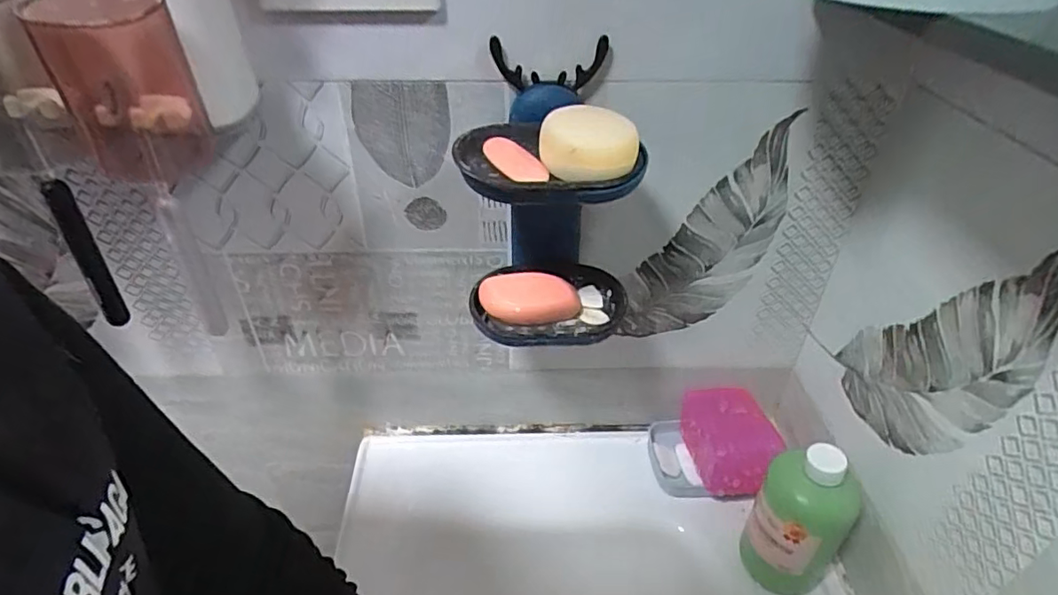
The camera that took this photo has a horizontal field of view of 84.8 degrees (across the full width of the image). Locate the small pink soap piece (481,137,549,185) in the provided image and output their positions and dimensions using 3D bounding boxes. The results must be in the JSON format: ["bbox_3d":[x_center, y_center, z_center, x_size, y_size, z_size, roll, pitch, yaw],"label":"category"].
[{"bbox_3d":[-0.007,-0.092,0.388,0.025,0.009,0.064,-20,43,-25],"label":"small pink soap piece"}]

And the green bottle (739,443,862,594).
[{"bbox_3d":[0.226,0.191,0.493,0.075,0.154,0.058,29,46,31],"label":"green bottle"}]

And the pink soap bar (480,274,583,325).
[{"bbox_3d":[-0.001,0.001,0.470,0.079,0.022,0.043,0,59,3],"label":"pink soap bar"}]

